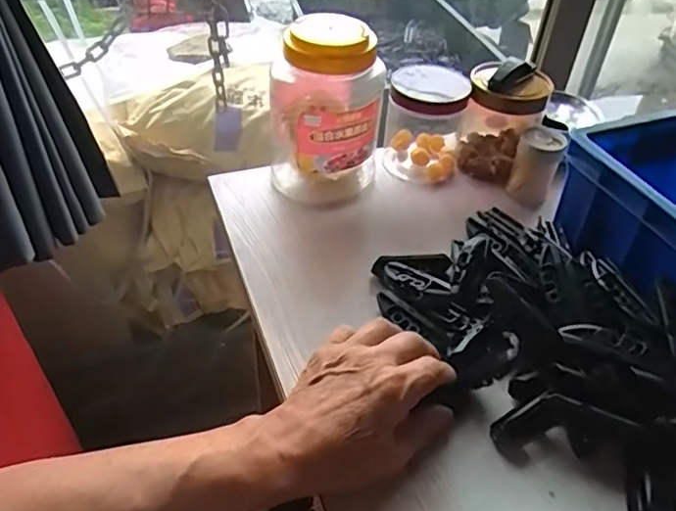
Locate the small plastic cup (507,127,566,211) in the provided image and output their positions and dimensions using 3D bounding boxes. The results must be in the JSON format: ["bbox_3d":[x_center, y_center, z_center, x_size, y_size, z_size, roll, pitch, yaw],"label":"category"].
[{"bbox_3d":[0.212,-0.096,0.604,0.045,0.077,0.038,19,45,17],"label":"small plastic cup"}]

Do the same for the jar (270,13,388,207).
[{"bbox_3d":[-0.012,-0.142,0.568,0.111,0.182,0.093,1,43,-2],"label":"jar"}]

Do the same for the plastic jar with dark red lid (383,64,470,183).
[{"bbox_3d":[0.097,-0.148,0.628,0.084,0.110,0.097,9,43,7],"label":"plastic jar with dark red lid"}]

